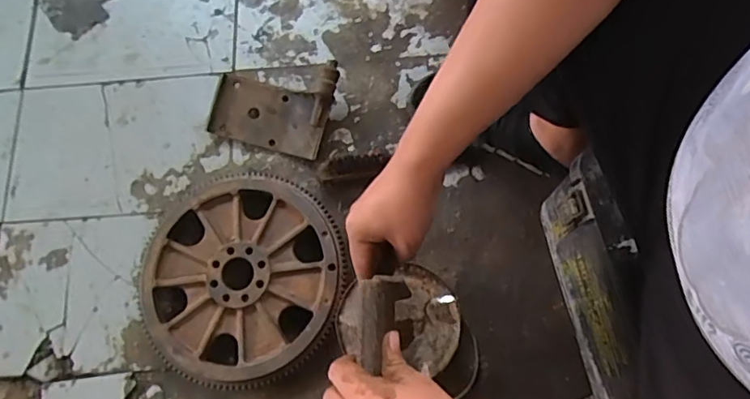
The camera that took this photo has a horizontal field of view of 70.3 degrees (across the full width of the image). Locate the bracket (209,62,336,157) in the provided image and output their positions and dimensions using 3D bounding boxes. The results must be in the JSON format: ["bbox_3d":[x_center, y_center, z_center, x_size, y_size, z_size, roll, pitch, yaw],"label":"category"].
[{"bbox_3d":[-0.171,-0.164,0.884,0.197,0.063,0.148,15,76,6],"label":"bracket"}]

